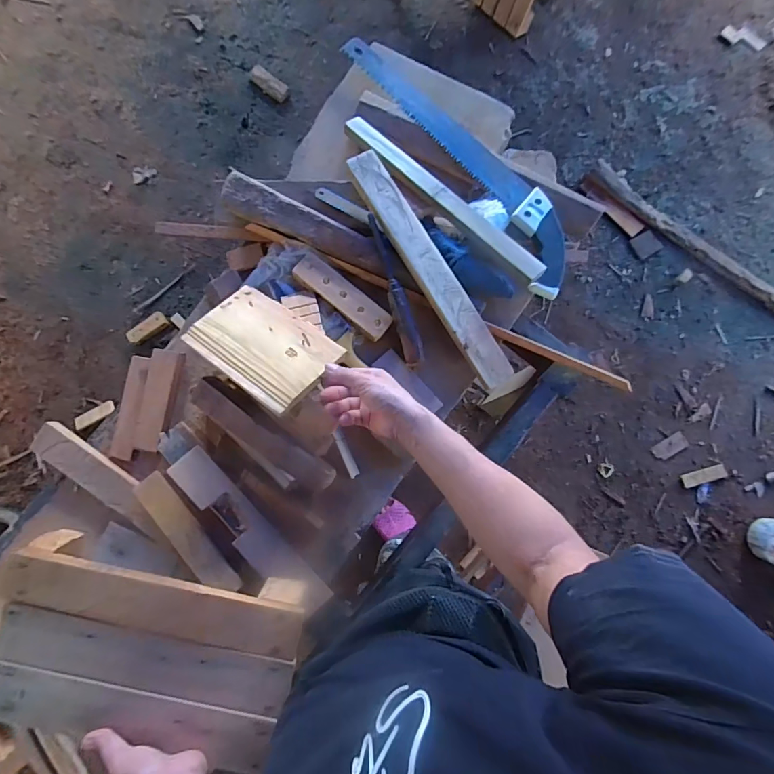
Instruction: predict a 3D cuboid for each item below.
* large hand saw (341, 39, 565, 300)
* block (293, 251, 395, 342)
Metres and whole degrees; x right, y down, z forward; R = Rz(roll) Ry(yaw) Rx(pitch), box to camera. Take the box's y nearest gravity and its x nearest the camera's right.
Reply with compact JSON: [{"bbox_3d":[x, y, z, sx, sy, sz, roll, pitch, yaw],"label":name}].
[{"bbox_3d":[0.121,-0.364,0.662,0.097,0.025,0.515,-33,83,-1],"label":"large hand saw"},{"bbox_3d":[-0.066,-0.134,0.638,0.160,0.026,0.047,37,86,6],"label":"block"}]

